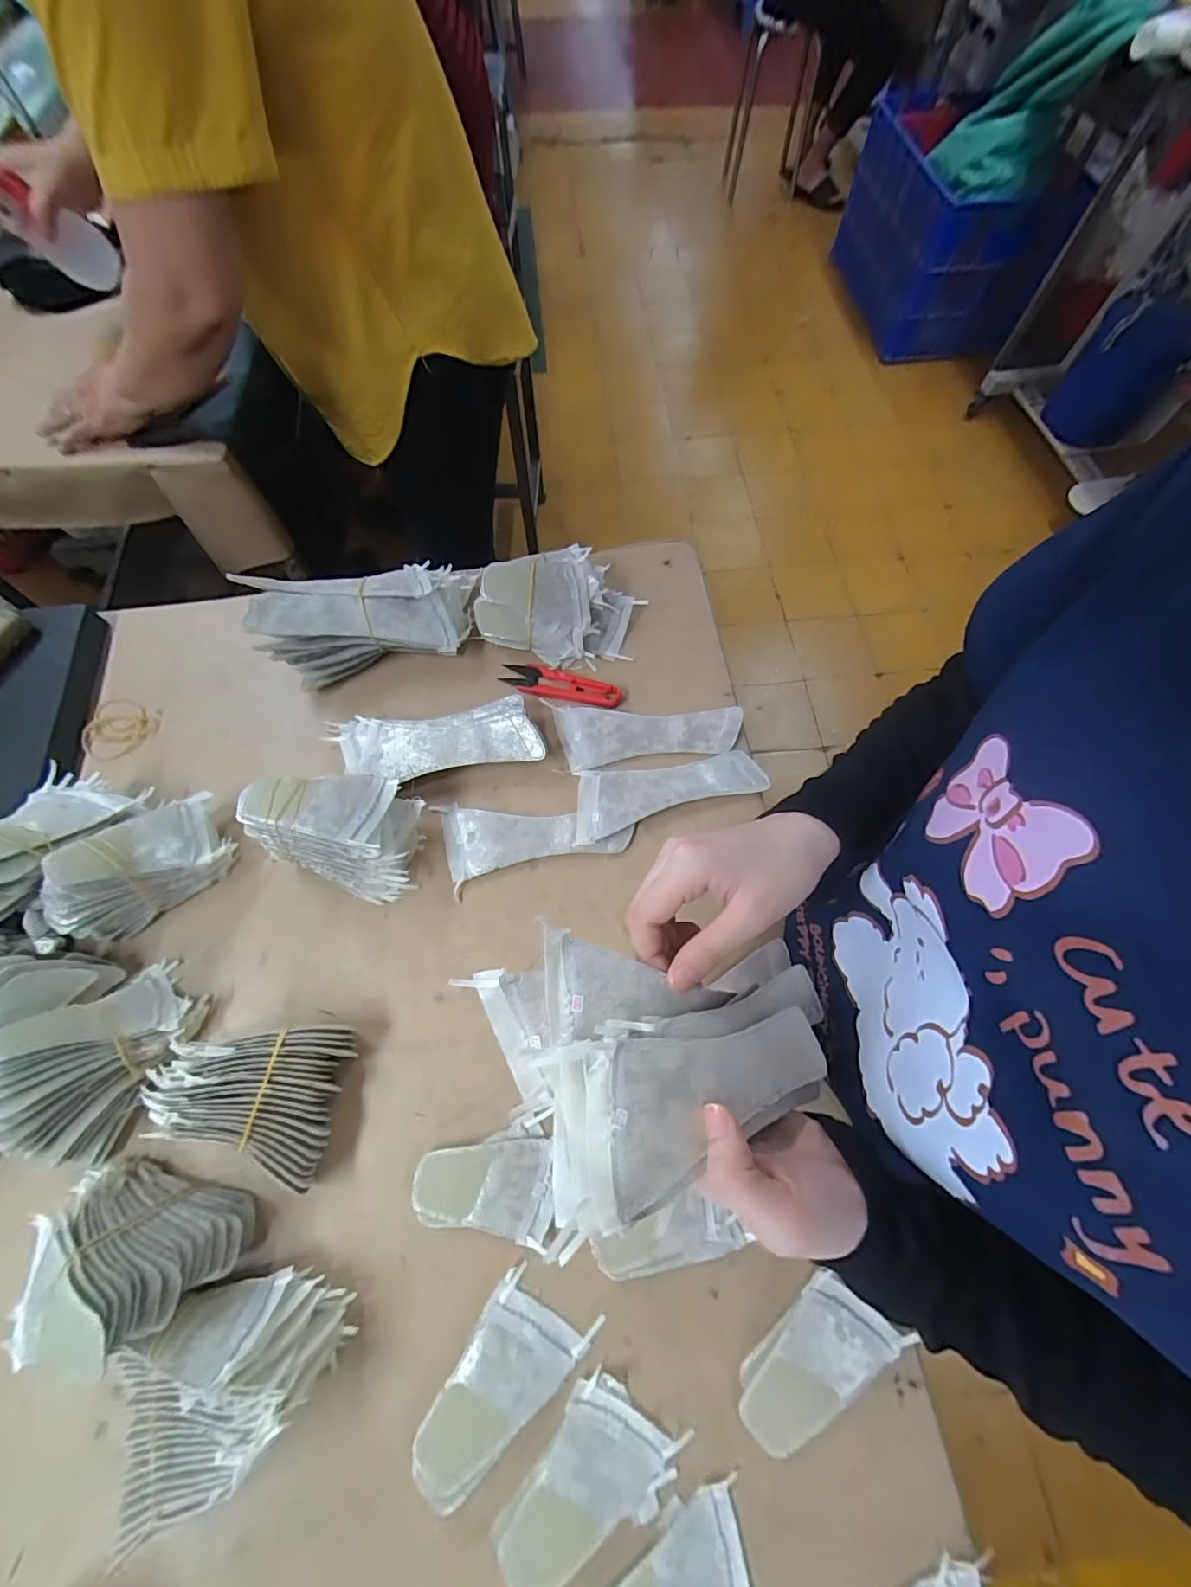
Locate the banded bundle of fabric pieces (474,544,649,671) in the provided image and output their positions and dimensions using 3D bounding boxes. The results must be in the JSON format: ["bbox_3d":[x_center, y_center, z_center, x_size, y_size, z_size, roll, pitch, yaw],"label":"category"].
[{"bbox_3d":[-0.034,-0.178,0.504,0.151,0.067,0.100,0,67,-1],"label":"banded bundle of fabric pieces"}]

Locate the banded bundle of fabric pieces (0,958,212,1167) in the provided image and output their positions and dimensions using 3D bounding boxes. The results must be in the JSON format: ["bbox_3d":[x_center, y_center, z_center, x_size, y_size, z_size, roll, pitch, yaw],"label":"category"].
[{"bbox_3d":[-0.338,0.176,0.353,0.083,0.079,0.111,35,71,13],"label":"banded bundle of fabric pieces"}]

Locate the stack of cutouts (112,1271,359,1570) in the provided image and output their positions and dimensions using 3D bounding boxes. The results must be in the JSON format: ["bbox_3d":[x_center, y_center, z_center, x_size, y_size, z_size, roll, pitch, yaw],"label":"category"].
[{"bbox_3d":[-0.204,0.324,0.296,0.111,0.066,0.082,-23,69,-10],"label":"stack of cutouts"}]

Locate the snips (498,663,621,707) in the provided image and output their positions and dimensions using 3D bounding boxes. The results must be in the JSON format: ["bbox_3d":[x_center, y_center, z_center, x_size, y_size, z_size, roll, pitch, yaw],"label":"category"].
[{"bbox_3d":[-0.033,-0.103,0.499,0.113,0.013,0.030,13,68,5],"label":"snips"}]

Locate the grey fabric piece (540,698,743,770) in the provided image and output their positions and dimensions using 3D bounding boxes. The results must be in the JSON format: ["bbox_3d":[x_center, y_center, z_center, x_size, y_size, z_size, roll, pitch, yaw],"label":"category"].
[{"bbox_3d":[0.044,-0.054,0.474,0.166,0.020,0.060,2,67,0],"label":"grey fabric piece"}]

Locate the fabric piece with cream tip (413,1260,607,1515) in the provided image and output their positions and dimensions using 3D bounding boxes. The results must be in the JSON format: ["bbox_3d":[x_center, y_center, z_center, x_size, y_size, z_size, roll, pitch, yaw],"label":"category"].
[{"bbox_3d":[-0.057,0.355,0.312,0.062,0.008,0.111,33,71,13],"label":"fabric piece with cream tip"}]

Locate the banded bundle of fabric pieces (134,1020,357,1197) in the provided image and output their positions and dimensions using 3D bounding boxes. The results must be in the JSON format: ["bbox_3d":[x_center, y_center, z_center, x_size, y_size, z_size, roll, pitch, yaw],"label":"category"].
[{"bbox_3d":[-0.226,0.201,0.352,0.103,0.060,0.092,7,67,2],"label":"banded bundle of fabric pieces"}]

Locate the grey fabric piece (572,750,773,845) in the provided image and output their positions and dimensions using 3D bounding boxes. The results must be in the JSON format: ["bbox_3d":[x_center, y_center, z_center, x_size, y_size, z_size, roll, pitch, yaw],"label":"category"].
[{"bbox_3d":[0.064,0.000,0.457,0.163,0.014,0.063,-7,67,-4],"label":"grey fabric piece"}]

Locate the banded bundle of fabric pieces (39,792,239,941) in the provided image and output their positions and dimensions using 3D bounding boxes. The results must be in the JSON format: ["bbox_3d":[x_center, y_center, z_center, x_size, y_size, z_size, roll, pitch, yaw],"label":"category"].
[{"bbox_3d":[-0.354,0.051,0.403,0.121,0.080,0.063,-33,71,-14],"label":"banded bundle of fabric pieces"}]

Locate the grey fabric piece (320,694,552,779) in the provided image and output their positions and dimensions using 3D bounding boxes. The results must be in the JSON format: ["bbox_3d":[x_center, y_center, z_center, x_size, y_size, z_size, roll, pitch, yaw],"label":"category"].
[{"bbox_3d":[-0.142,-0.047,0.465,0.188,0.033,0.063,-4,67,-2],"label":"grey fabric piece"}]

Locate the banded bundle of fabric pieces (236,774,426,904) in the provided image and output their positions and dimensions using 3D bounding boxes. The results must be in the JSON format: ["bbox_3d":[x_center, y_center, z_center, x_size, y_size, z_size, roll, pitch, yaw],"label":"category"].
[{"bbox_3d":[-0.200,0.030,0.413,0.112,0.079,0.084,7,67,2],"label":"banded bundle of fabric pieces"}]

